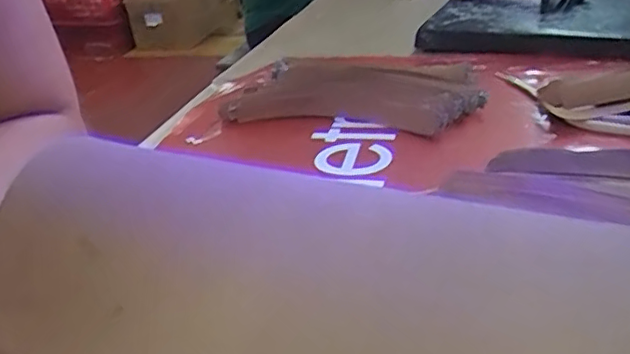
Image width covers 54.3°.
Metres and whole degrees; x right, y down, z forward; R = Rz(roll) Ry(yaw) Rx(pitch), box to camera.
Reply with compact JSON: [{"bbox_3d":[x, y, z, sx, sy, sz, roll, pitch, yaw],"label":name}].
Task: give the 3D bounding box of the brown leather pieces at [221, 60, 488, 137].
[{"bbox_3d":[0.041,-0.076,0.543,0.203,0.025,0.131,6,30,20],"label":"brown leather pieces"}]

